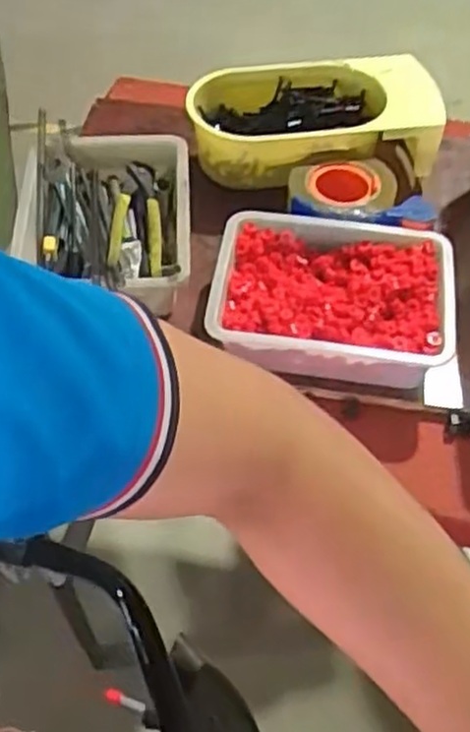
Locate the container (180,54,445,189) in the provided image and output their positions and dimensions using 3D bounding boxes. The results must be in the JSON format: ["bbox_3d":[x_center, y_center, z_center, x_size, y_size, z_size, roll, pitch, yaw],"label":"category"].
[{"bbox_3d":[0.092,-0.293,0.929,0.276,0.101,0.143,-10,53,-8],"label":"container"}]

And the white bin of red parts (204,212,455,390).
[{"bbox_3d":[0.096,-0.060,0.798,0.240,0.081,0.173,5,53,3],"label":"white bin of red parts"}]

